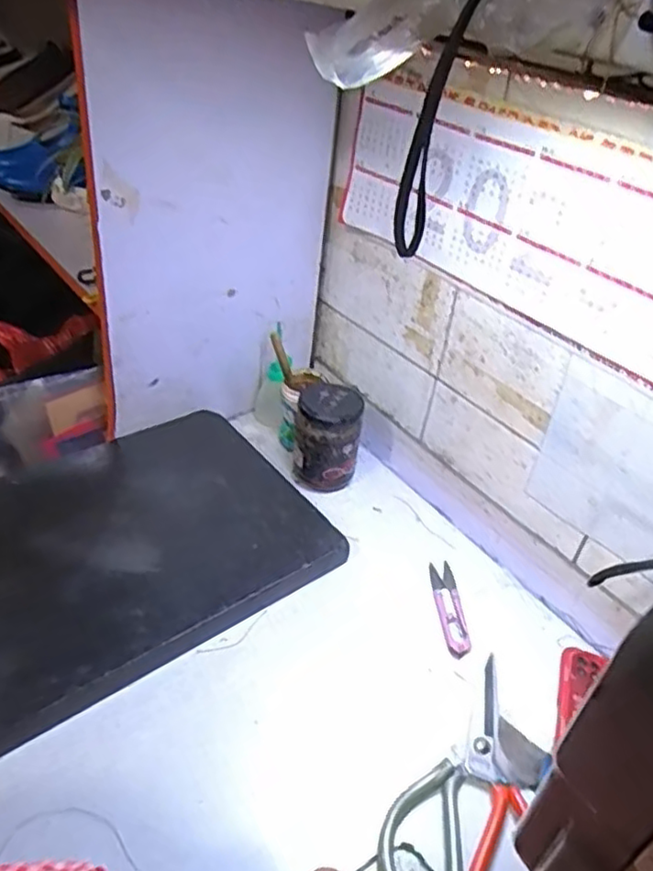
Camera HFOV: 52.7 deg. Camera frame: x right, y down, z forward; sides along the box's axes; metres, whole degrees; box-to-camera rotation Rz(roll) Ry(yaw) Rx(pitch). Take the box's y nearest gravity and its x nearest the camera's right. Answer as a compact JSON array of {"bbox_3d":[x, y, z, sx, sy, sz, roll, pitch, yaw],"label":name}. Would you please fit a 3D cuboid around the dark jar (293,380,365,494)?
[{"bbox_3d":[0.000,0.005,0.678,0.063,0.098,0.065,5,38,-4],"label":"dark jar"}]

